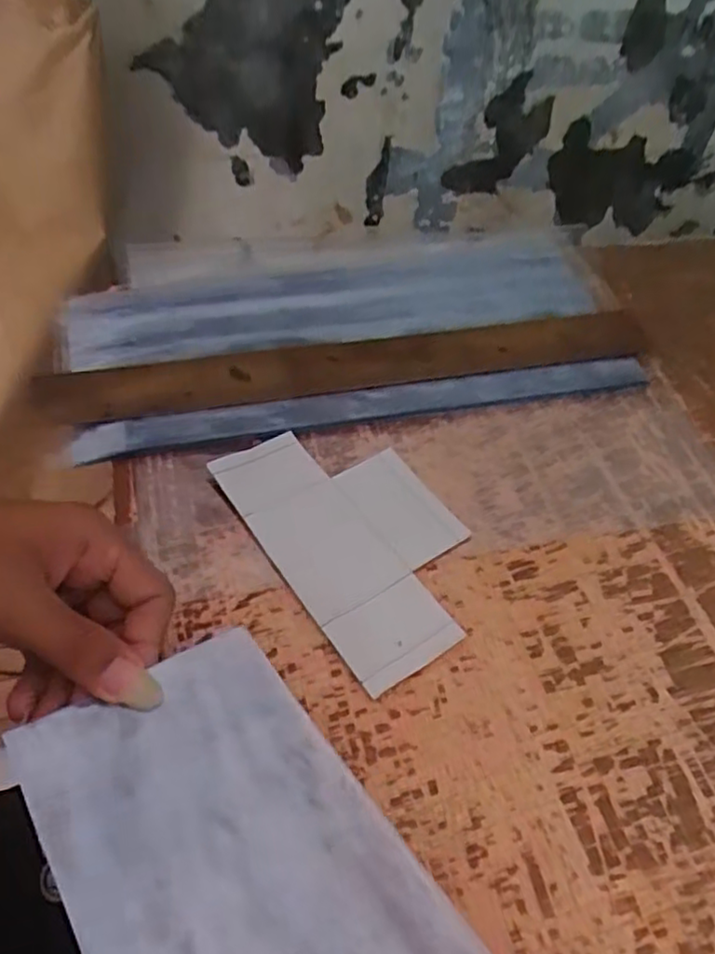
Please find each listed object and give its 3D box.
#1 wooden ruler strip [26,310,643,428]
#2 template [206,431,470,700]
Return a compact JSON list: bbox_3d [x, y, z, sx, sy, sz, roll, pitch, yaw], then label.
[{"bbox_3d":[0.010,-0.079,0.457,0.422,0.010,0.047,-9,58,-14],"label":"wooden ruler strip"},{"bbox_3d":[0.001,0.030,0.378,0.102,0.004,0.164,-27,60,-26],"label":"template"}]

